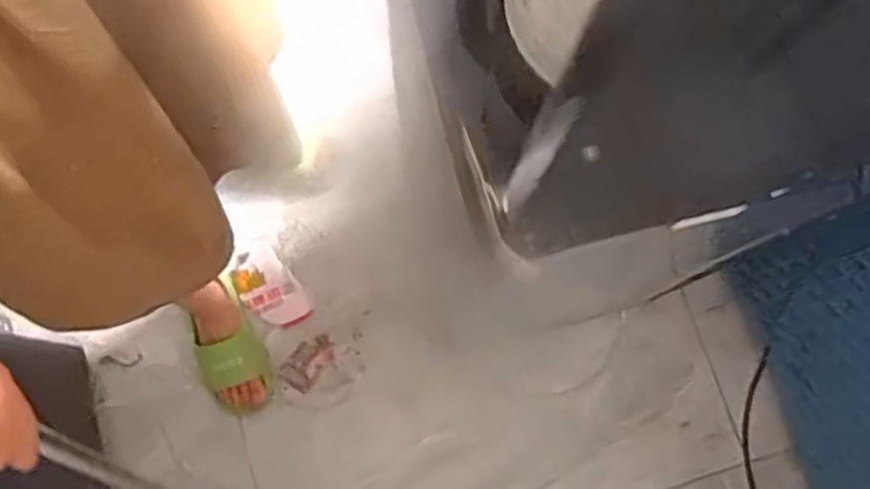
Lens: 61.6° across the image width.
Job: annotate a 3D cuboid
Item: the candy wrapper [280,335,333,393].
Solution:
[{"bbox_3d":[-0.231,0.212,1.327,0.064,0.007,0.107,35,79,7],"label":"candy wrapper"}]

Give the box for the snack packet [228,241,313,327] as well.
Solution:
[{"bbox_3d":[-0.309,0.082,1.349,0.097,0.027,0.172,-35,80,-8],"label":"snack packet"}]

